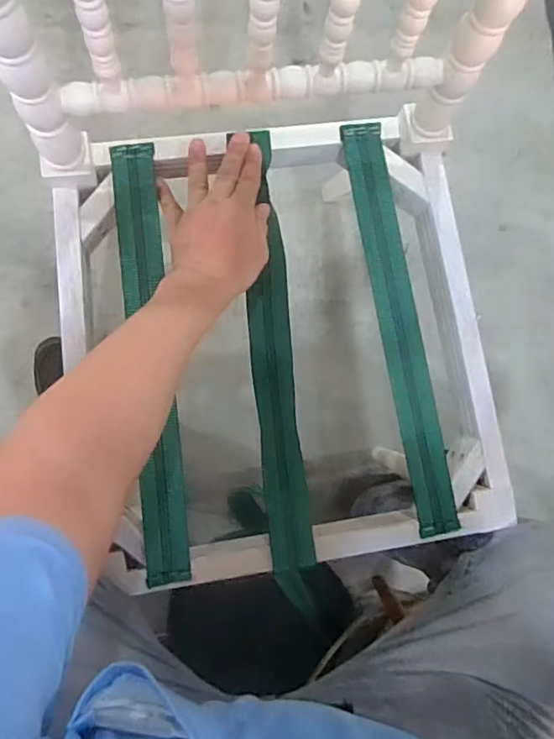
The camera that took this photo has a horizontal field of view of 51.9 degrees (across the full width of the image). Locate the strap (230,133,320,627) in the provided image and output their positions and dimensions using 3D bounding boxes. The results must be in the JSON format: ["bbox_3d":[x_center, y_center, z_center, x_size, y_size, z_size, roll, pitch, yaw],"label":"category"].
[{"bbox_3d":[-0.001,-0.006,0.607,0.046,0.039,0.475,-4,86,-7],"label":"strap"}]

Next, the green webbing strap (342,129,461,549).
[{"bbox_3d":[0.135,-0.045,0.621,0.041,0.006,0.447,-11,89,2],"label":"green webbing strap"}]

